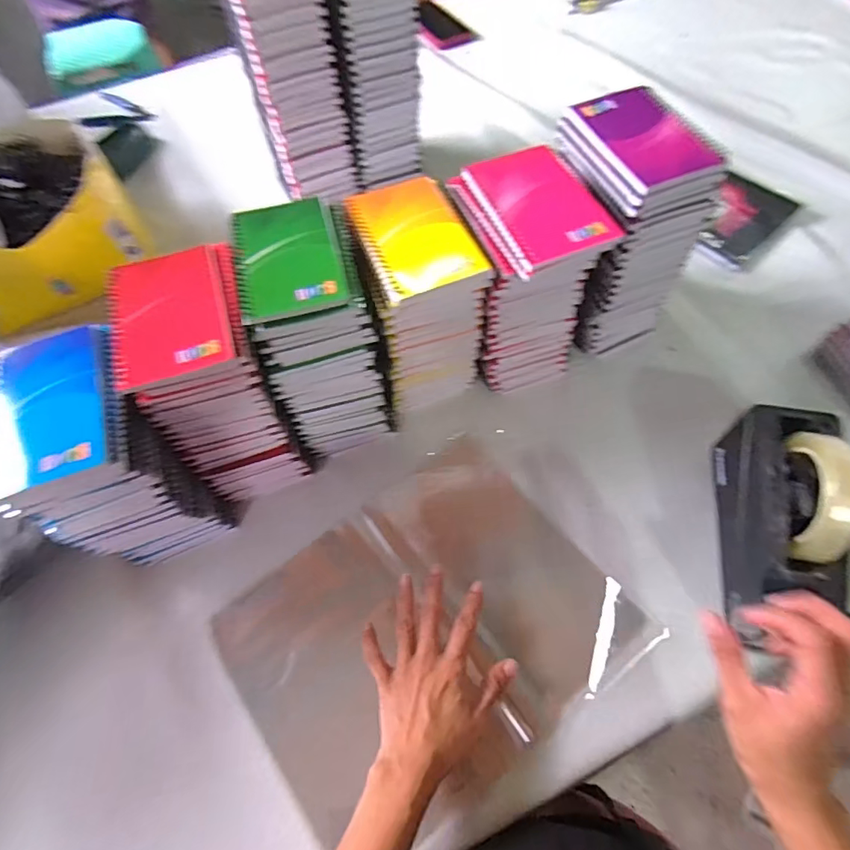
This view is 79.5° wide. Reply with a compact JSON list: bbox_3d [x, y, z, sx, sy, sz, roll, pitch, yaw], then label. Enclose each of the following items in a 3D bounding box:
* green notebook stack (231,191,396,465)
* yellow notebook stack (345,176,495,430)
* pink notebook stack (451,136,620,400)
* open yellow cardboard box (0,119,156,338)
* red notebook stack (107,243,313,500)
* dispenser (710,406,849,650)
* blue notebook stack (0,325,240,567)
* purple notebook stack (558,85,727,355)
[{"bbox_3d":[-0.100,-0.089,0.507,0.100,0.202,0.160,-15,62,-5],"label":"green notebook stack"},{"bbox_3d":[-0.004,-0.115,0.511,0.095,0.195,0.127,-15,62,-5],"label":"yellow notebook stack"},{"bbox_3d":[0.093,-0.138,0.516,0.101,0.213,0.132,-16,63,-5],"label":"pink notebook stack"},{"bbox_3d":[-0.498,-0.252,0.658,0.227,0.133,0.206,-26,64,-11],"label":"open yellow cardboard box"},{"bbox_3d":[-0.188,-0.037,0.482,0.098,0.204,0.142,-19,63,-7],"label":"red notebook stack"},{"bbox_3d":[0.308,0.077,0.428,0.069,0.117,0.193,7,63,7],"label":"dispenser"},{"bbox_3d":[-0.264,0.031,0.446,0.097,0.212,0.119,-21,63,-8],"label":"blue notebook stack"},{"bbox_3d":[0.196,-0.197,0.530,0.101,0.217,0.134,-18,63,-7],"label":"purple notebook stack"}]

